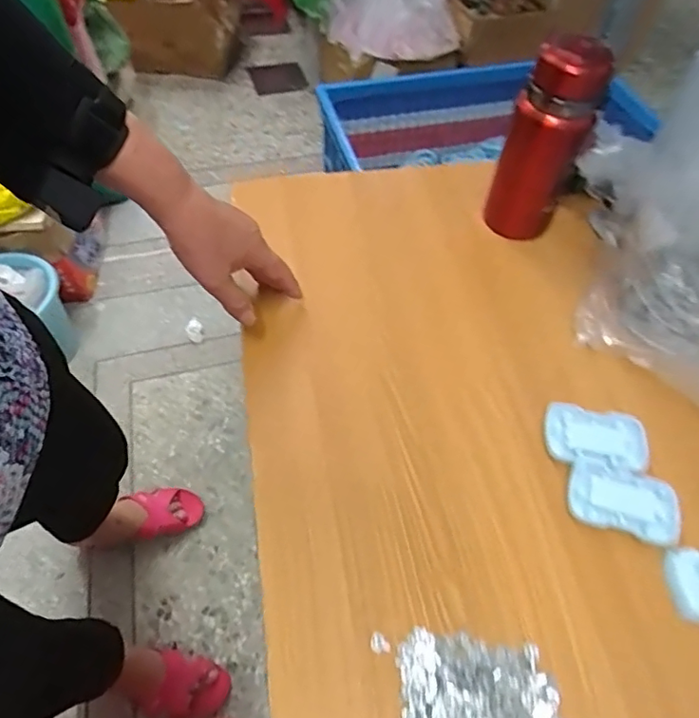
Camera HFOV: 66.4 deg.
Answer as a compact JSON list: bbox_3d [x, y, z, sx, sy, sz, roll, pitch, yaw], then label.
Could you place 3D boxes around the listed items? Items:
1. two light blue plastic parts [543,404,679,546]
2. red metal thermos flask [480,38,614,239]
[{"bbox_3d":[0.229,0.097,0.470,0.087,0.010,0.128,-5,57,-6],"label":"two light blue plastic parts"},{"bbox_3d":[0.211,-0.236,0.578,0.081,0.193,0.084,19,58,10],"label":"red metal thermos flask"}]

